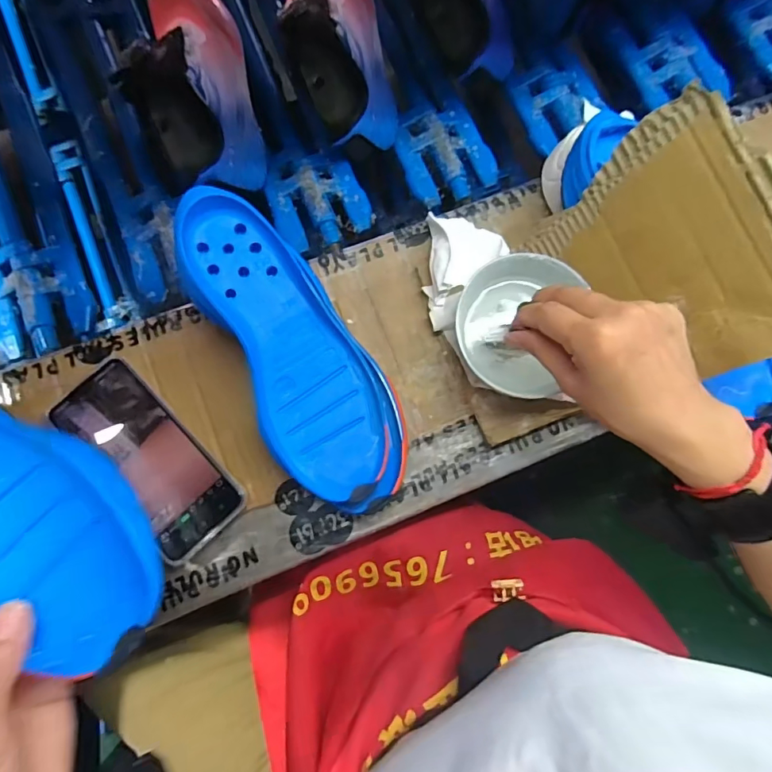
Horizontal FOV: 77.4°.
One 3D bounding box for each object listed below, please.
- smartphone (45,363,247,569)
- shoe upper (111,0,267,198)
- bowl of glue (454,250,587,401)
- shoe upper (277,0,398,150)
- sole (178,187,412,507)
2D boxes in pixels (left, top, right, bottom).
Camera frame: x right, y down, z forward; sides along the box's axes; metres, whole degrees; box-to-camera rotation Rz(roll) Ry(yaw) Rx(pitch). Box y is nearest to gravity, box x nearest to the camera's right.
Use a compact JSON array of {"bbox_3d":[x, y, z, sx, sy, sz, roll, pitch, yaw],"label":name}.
[{"bbox_3d":[-0.188,0.055,0.381,0.072,0.010,0.163,-40,85,-8],"label":"smartphone"},{"bbox_3d":[-0.182,-0.285,0.449,0.103,0.081,0.228,-12,83,-3],"label":"shoe upper"},{"bbox_3d":[0.103,-0.050,0.391,0.094,0.061,0.095,0,83,-2],"label":"bowl of glue"},{"bbox_3d":[-0.054,-0.340,0.465,0.101,0.077,0.225,-13,83,-3],"label":"shoe upper"},{"bbox_3d":[-0.066,-0.024,0.360,0.094,0.037,0.247,-30,96,-7],"label":"sole"}]

